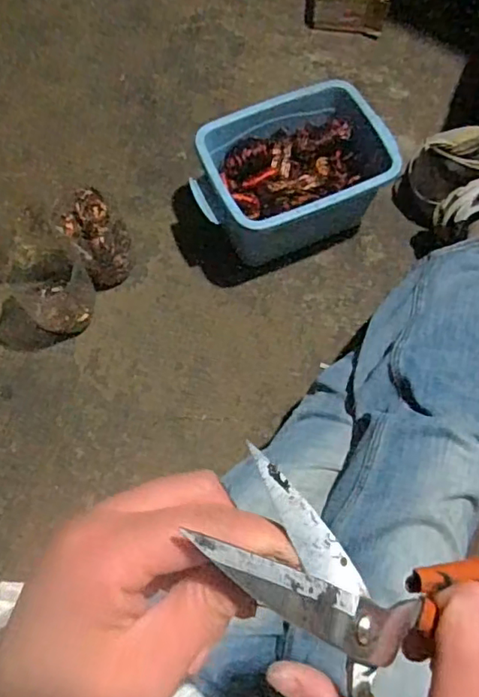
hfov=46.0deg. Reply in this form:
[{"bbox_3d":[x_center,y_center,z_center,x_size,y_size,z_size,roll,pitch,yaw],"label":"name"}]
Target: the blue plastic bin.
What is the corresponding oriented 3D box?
[{"bbox_3d":[0.074,-0.258,0.869,0.280,0.143,0.194,-25,75,-9],"label":"blue plastic bin"}]

